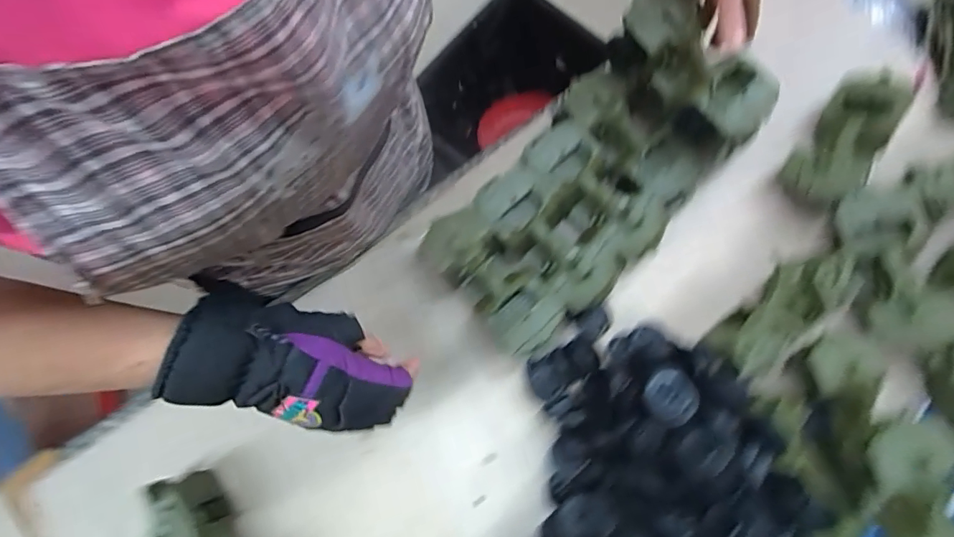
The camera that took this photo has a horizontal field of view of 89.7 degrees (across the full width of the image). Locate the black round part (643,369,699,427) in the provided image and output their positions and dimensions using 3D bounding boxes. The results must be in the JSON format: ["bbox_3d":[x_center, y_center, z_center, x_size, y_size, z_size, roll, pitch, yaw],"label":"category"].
[{"bbox_3d":[0.192,0.128,0.475,0.049,0.013,0.049,0,79,0],"label":"black round part"}]

